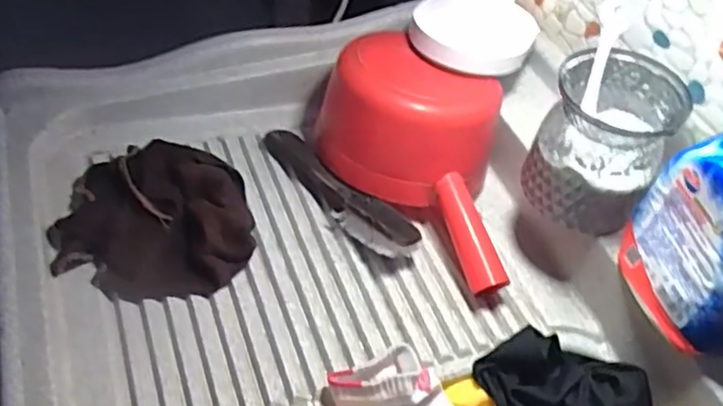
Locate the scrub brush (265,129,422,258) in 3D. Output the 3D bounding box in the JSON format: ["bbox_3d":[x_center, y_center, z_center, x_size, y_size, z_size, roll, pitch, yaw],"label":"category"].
[{"bbox_3d":[-0.028,-0.016,0.638,0.047,0.038,0.209,-33,59,-28],"label":"scrub brush"}]

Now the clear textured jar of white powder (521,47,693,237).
[{"bbox_3d":[0.202,-0.051,0.561,0.097,0.116,0.106,2,49,-3],"label":"clear textured jar of white powder"}]

